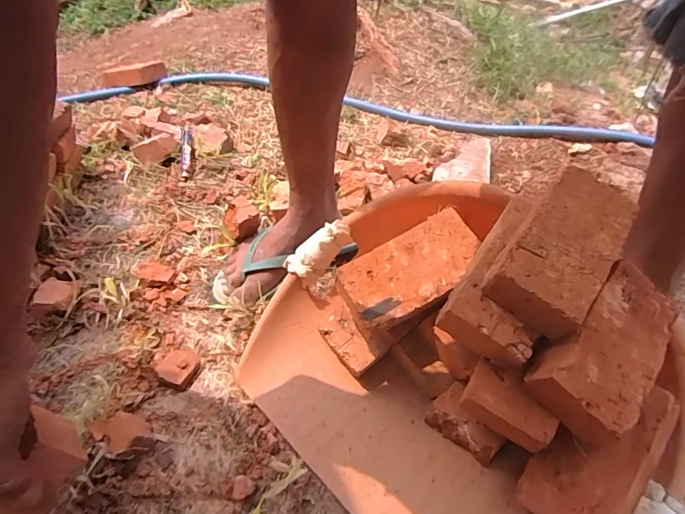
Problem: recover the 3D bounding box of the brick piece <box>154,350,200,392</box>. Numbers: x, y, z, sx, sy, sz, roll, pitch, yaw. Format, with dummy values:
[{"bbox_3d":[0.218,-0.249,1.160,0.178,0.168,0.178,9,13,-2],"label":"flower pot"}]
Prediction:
[{"bbox_3d":[-0.206,0.139,0.553,0.046,0.019,0.046,18,50,16],"label":"brick piece"}]

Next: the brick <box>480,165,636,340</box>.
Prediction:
[{"bbox_3d":[0.203,-0.013,0.403,0.086,0.051,0.157,30,67,25],"label":"brick"}]

